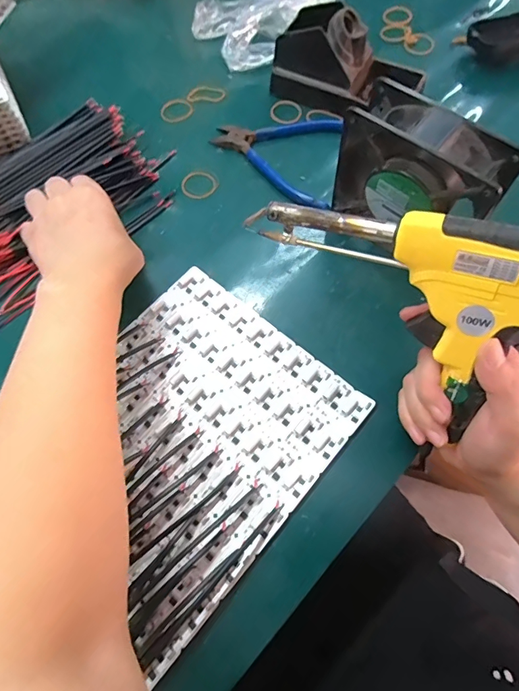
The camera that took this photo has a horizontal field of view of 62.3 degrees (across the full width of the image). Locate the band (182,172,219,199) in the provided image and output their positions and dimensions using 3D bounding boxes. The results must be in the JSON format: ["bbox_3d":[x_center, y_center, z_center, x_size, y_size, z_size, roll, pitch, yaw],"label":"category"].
[{"bbox_3d":[-0.059,-0.158,0.420,0.034,0.004,0.034,0,66,0],"label":"band"}]

